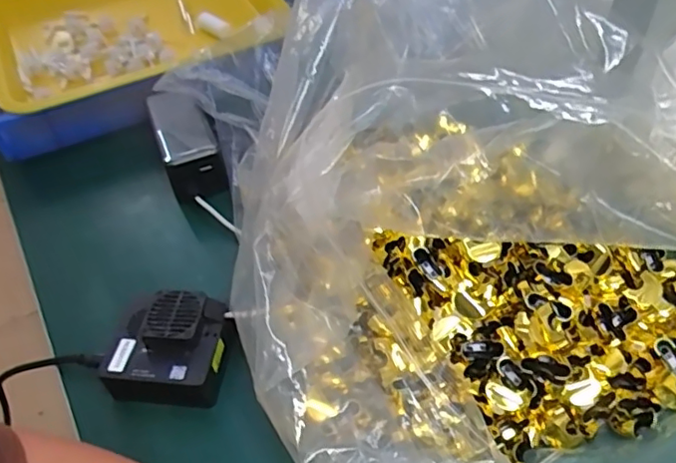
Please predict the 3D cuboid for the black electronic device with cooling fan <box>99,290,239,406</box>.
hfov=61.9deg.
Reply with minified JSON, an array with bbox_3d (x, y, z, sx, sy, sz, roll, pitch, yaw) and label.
[{"bbox_3d":[-0.117,0.086,0.407,0.084,0.054,0.065,-1,47,5],"label":"black electronic device with cooling fan"}]

